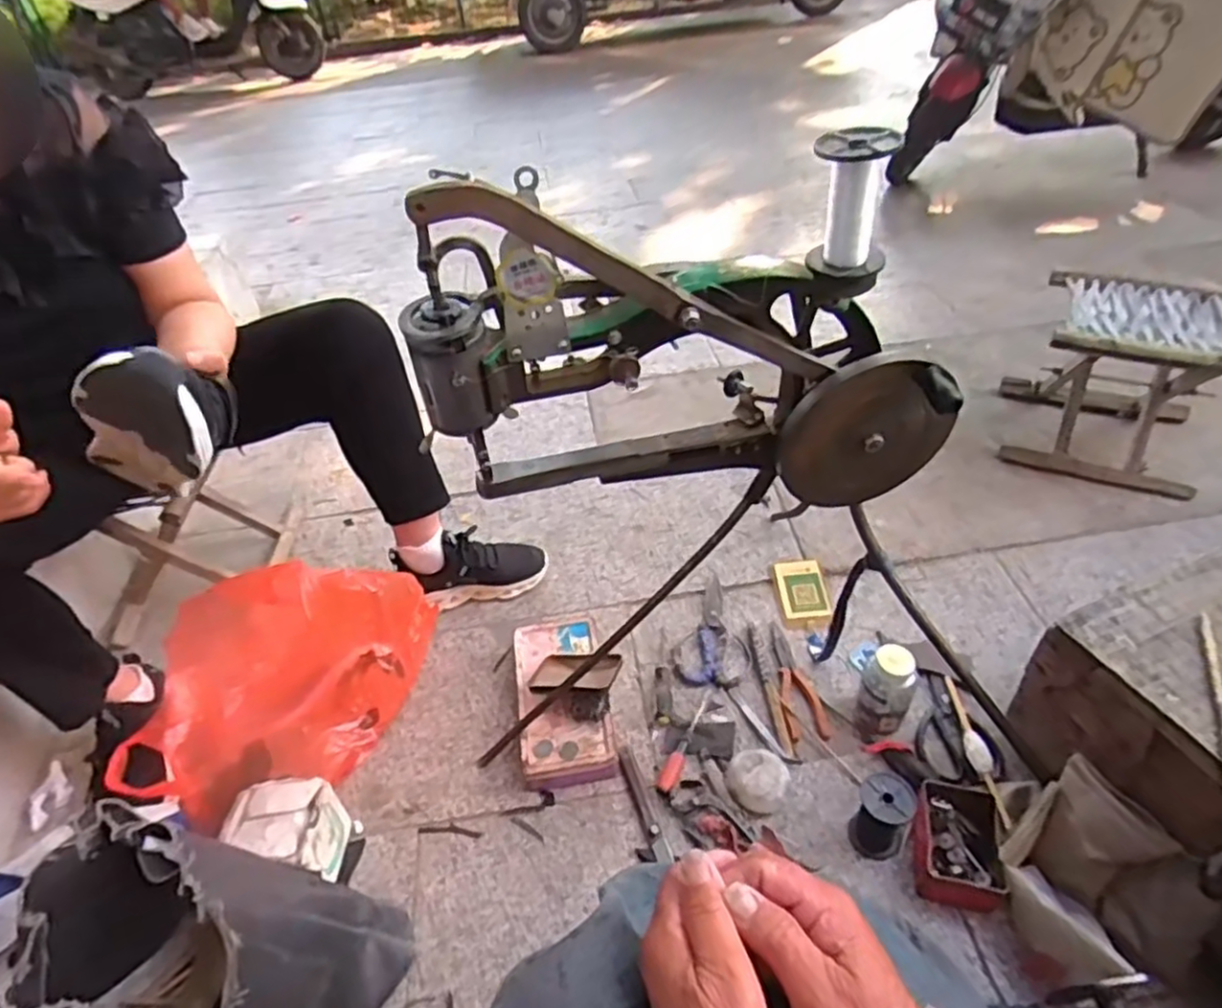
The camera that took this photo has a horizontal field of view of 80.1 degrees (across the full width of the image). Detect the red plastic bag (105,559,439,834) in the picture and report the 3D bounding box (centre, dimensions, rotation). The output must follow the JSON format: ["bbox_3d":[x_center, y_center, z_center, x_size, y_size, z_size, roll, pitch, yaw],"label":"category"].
[{"bbox_3d":[-0.413,0.226,0.908,0.392,0.242,0.181,-18,43,-13],"label":"red plastic bag"}]

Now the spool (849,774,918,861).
[{"bbox_3d":[0.301,0.340,0.803,0.057,0.087,0.070,19,48,26],"label":"spool"}]

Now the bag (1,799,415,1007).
[{"bbox_3d":[-0.384,0.426,0.657,0.310,0.254,0.240,8,44,16],"label":"bag"}]

